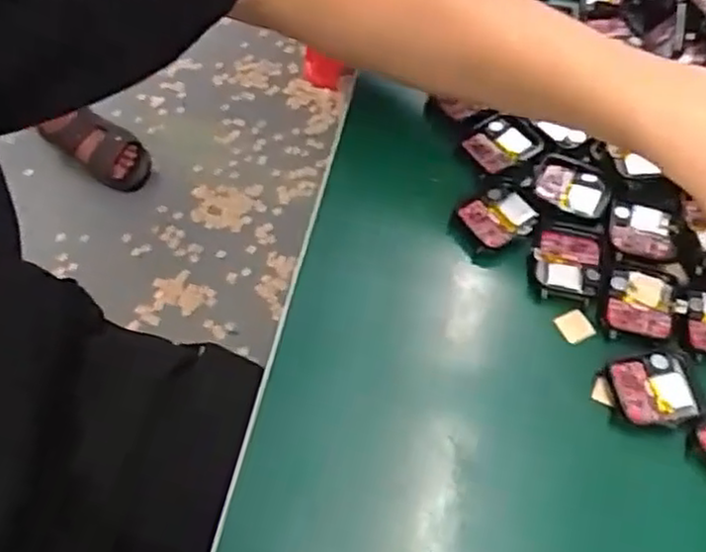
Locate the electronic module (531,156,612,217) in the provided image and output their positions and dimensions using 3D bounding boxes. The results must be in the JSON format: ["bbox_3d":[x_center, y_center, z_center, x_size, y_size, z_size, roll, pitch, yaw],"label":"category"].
[{"bbox_3d":[0.126,-0.051,0.413,0.041,0.007,0.033,19,61,8],"label":"electronic module"}]

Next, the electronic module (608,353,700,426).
[{"bbox_3d":[0.147,0.056,0.349,0.038,0.007,0.034,-8,60,-7],"label":"electronic module"}]

